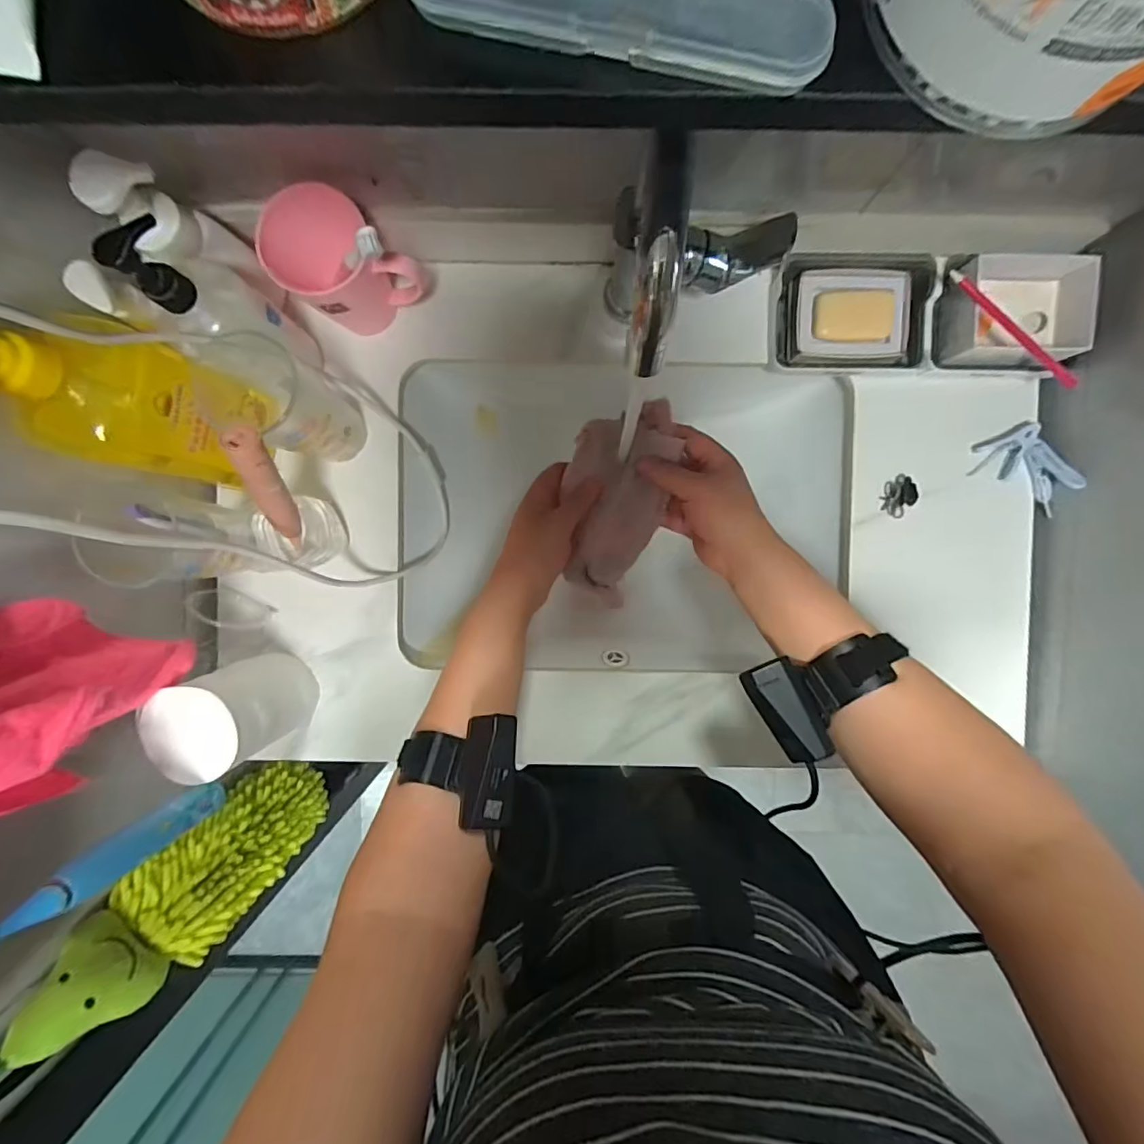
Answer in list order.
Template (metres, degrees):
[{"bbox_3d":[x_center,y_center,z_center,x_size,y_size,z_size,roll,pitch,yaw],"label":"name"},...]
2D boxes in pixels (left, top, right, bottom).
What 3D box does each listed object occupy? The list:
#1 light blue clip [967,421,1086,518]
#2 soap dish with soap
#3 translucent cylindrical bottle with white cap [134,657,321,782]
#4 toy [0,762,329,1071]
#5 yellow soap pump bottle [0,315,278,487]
[{"bbox_3d":[0.435,-0.093,0.502,0.069,0.032,0.089,-26,92,1],"label":"light blue clip"},{"bbox_3d":[0.262,-0.240,0.490,0.135,0.029,0.091,2,93,0],"label":"soap dish with soap"},{"bbox_3d":[-0.282,0.120,0.466,0.072,0.143,0.084,-26,92,1],"label":"translucent cylindrical bottle with white cap"},{"bbox_3d":[-0.337,0.280,0.496,0.053,0.306,0.108,-34,92,2],"label":"toy"},{"bbox_3d":[-0.319,-0.122,0.374,0.072,0.233,0.094,12,93,0],"label":"yellow soap pump bottle"}]

